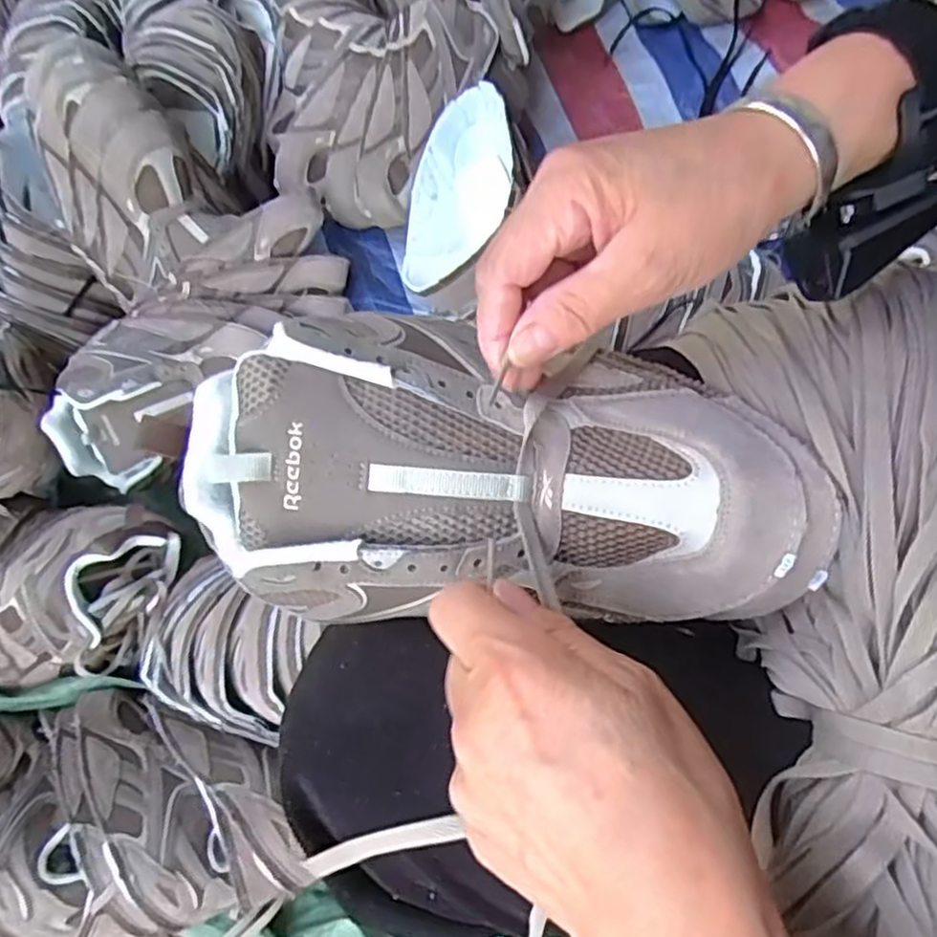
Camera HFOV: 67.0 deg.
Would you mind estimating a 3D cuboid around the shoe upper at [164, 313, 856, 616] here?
[{"bbox_3d":[0.018,-0.002,0.289,0.244,0.059,0.123,6,74,2],"label":"shoe upper"}]

